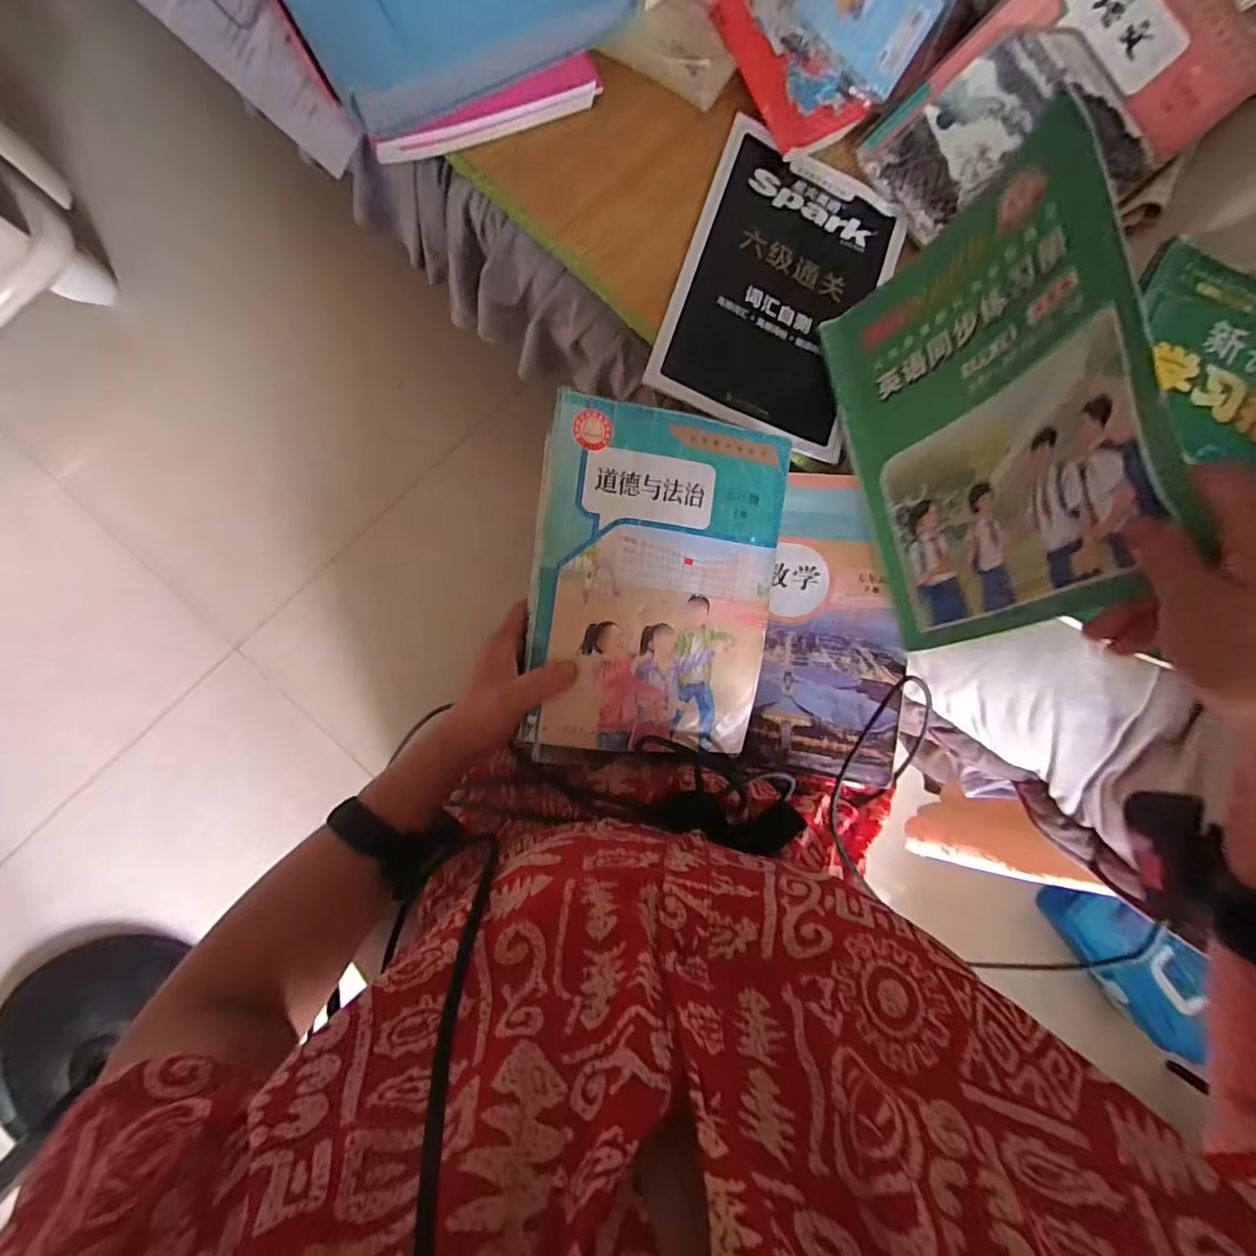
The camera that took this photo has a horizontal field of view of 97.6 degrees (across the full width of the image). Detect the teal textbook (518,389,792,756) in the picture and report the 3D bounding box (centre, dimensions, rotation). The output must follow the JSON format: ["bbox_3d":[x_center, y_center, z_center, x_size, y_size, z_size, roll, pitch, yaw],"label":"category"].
[{"bbox_3d":[0.022,-0.035,0.421,0.183,0.018,0.253,6,90,-8],"label":"teal textbook"}]

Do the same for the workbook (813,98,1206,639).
[{"bbox_3d":[0.233,-0.143,0.372,0.029,0.205,0.286,-3,81,-16],"label":"workbook"}]

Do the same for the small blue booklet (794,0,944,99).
[{"bbox_3d":[0.205,-0.528,0.465,0.106,0.008,0.090,25,102,-12],"label":"small blue booklet"}]

